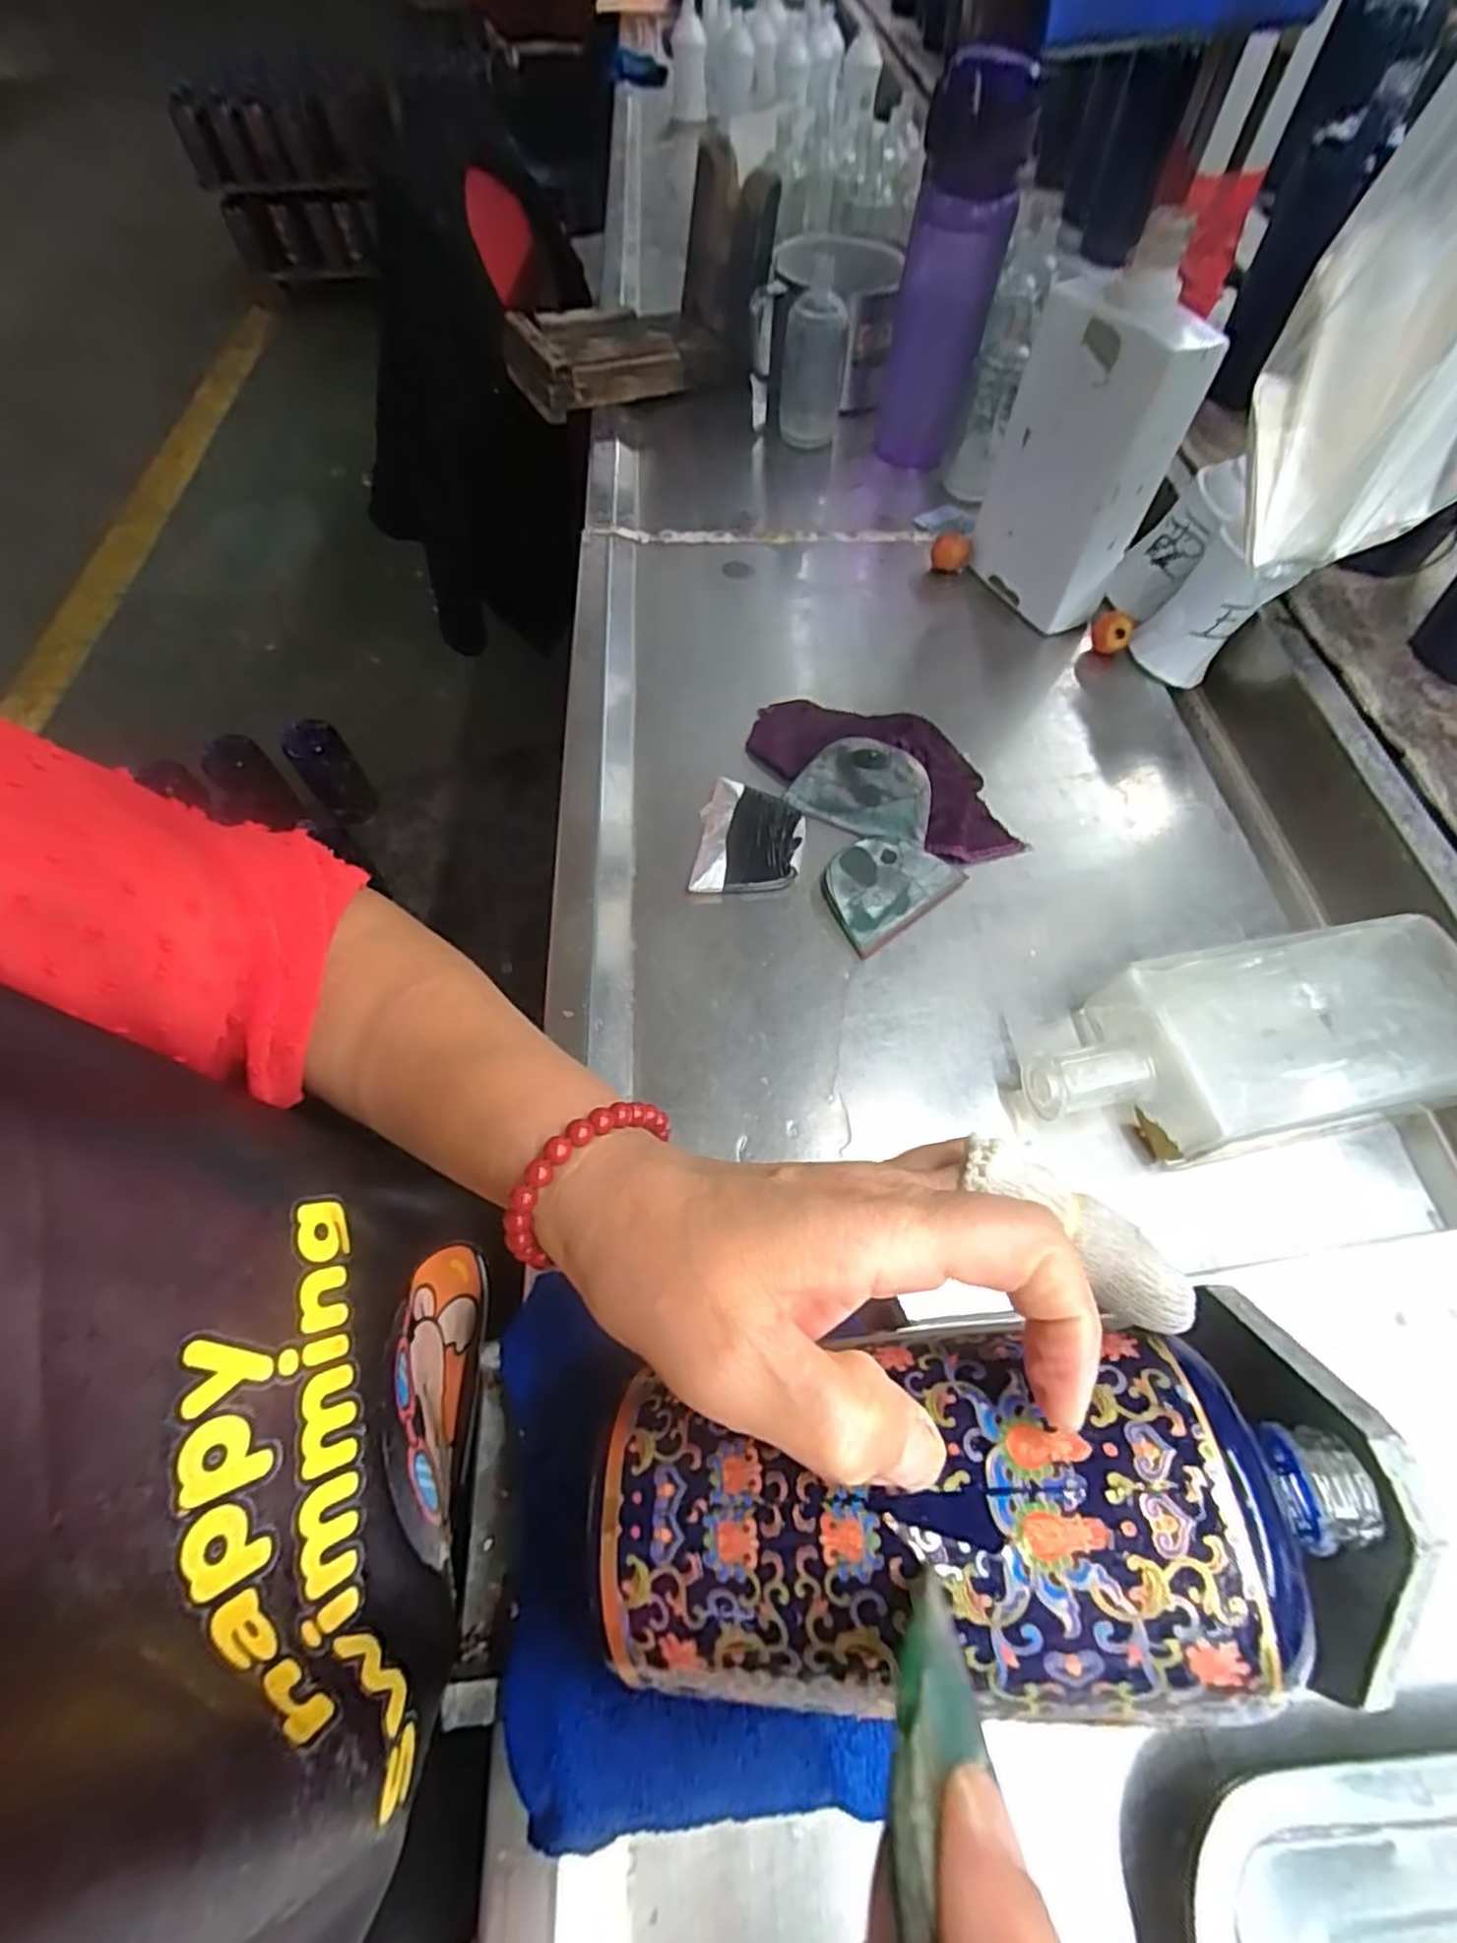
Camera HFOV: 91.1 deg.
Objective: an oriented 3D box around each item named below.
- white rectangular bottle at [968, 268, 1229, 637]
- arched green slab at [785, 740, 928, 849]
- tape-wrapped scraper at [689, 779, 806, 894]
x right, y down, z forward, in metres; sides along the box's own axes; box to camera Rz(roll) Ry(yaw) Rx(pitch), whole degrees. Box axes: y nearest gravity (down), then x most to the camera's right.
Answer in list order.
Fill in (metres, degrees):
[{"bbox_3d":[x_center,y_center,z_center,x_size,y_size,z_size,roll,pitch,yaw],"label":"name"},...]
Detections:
[{"bbox_3d":[0.234,-0.344,0.484,0.056,0.182,0.109,-20,62,-10],"label":"white rectangular bottle"},{"bbox_3d":[0.082,-0.112,0.431,0.083,0.008,0.055,21,95,15],"label":"arched green slab"},{"bbox_3d":[0.013,-0.080,0.423,0.061,0.011,0.080,4,61,4],"label":"tape-wrapped scraper"}]

